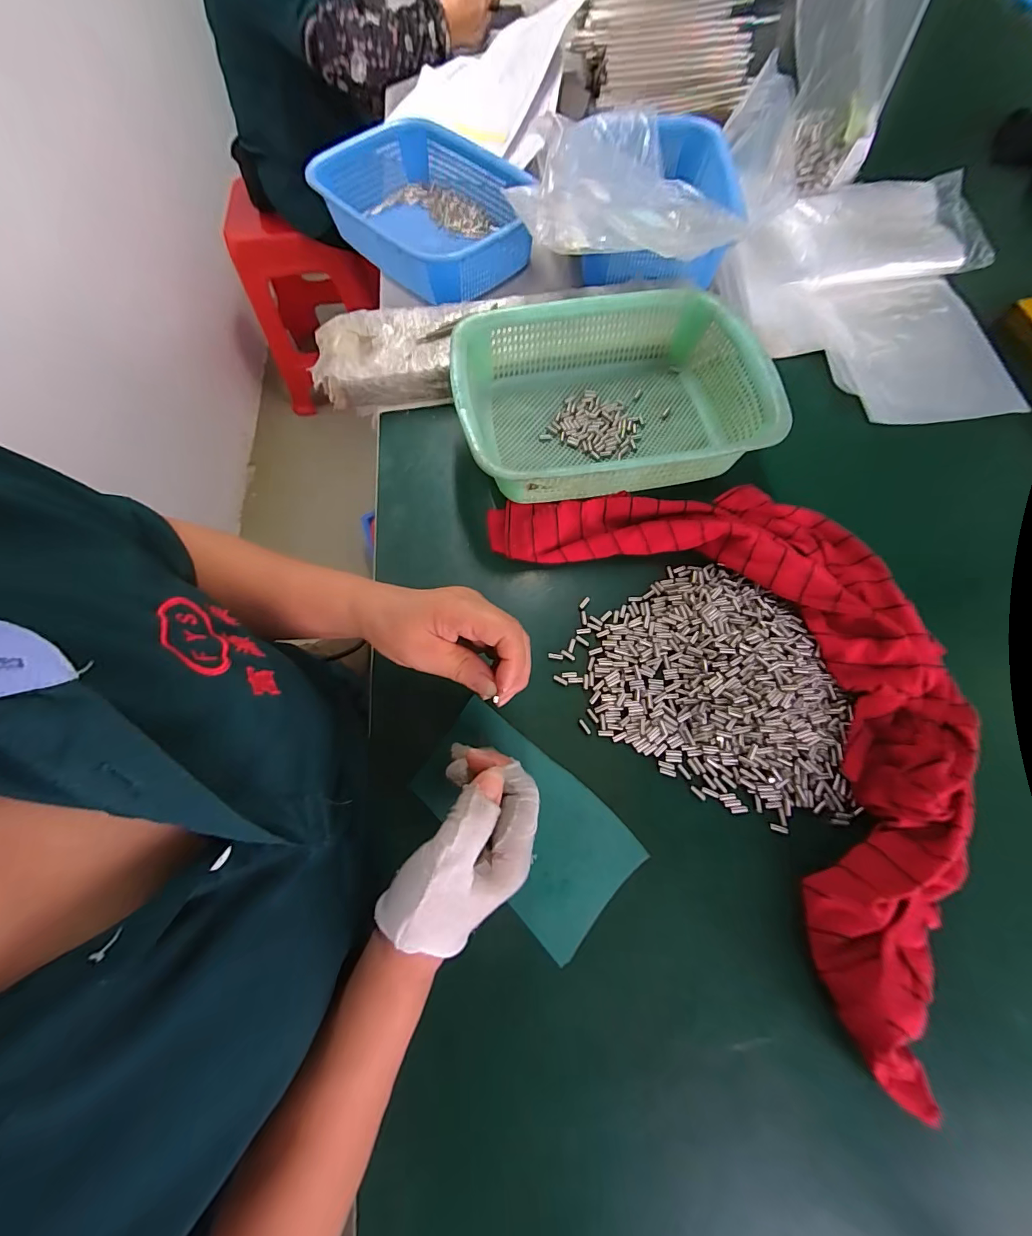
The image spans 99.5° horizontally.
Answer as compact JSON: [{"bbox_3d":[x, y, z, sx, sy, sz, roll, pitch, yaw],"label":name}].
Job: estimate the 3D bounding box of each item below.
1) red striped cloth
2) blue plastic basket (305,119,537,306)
[{"bbox_3d":[0.215,0.029,0.363,0.274,0.057,0.516,-31,72,-9],"label":"red striped cloth"},{"bbox_3d":[-0.109,-0.547,0.590,0.299,0.090,0.194,27,73,11],"label":"blue plastic basket"}]

